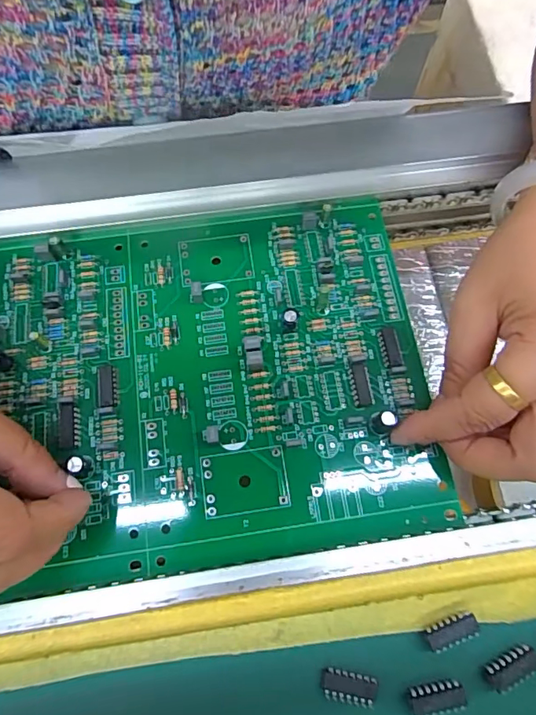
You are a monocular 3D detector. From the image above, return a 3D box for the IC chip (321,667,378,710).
[{"bbox_3d":[0.028,0.115,0.167,0.019,0.004,0.010,10,72,4],"label":"IC chip"}]

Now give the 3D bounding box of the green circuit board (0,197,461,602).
[{"bbox_3d":[-0.055,0.010,0.221,0.247,0.015,0.164,-8,67,-4],"label":"green circuit board"}]

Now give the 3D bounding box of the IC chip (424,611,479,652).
[{"bbox_3d":[0.065,0.098,0.171,0.018,0.006,0.007,-21,73,-6],"label":"IC chip"}]

